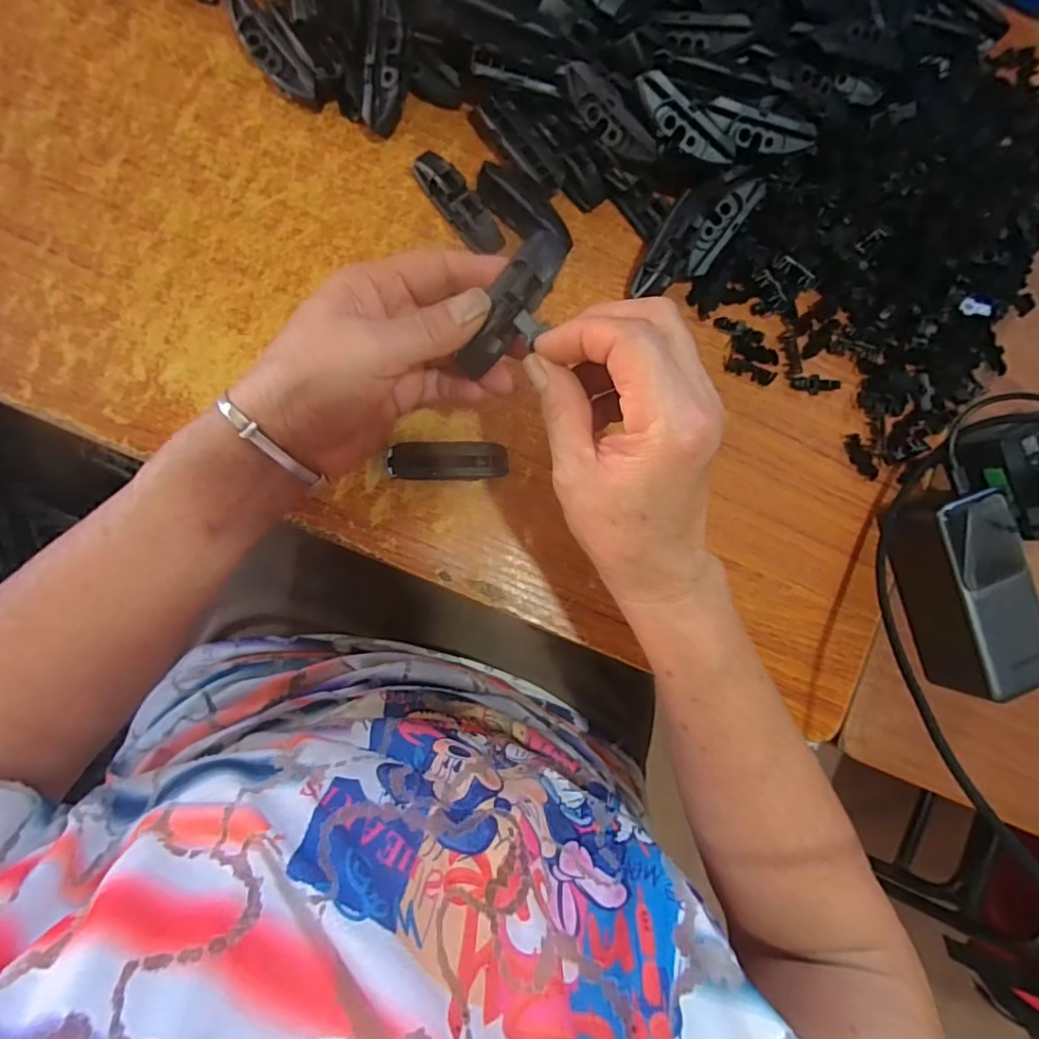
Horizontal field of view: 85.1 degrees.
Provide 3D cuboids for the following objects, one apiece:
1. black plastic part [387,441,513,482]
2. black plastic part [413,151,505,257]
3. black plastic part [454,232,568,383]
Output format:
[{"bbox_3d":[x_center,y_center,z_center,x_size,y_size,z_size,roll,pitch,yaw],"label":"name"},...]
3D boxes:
[{"bbox_3d":[-0.044,-0.035,0.349,0.071,0.017,0.023,-1,88,-9],"label":"black plastic part"},{"bbox_3d":[-0.038,-0.197,0.353,0.020,0.018,0.070,-43,94,-8],"label":"black plastic part"},{"bbox_3d":[-0.004,-0.100,0.263,0.021,0.009,0.071,32,95,-6],"label":"black plastic part"}]

